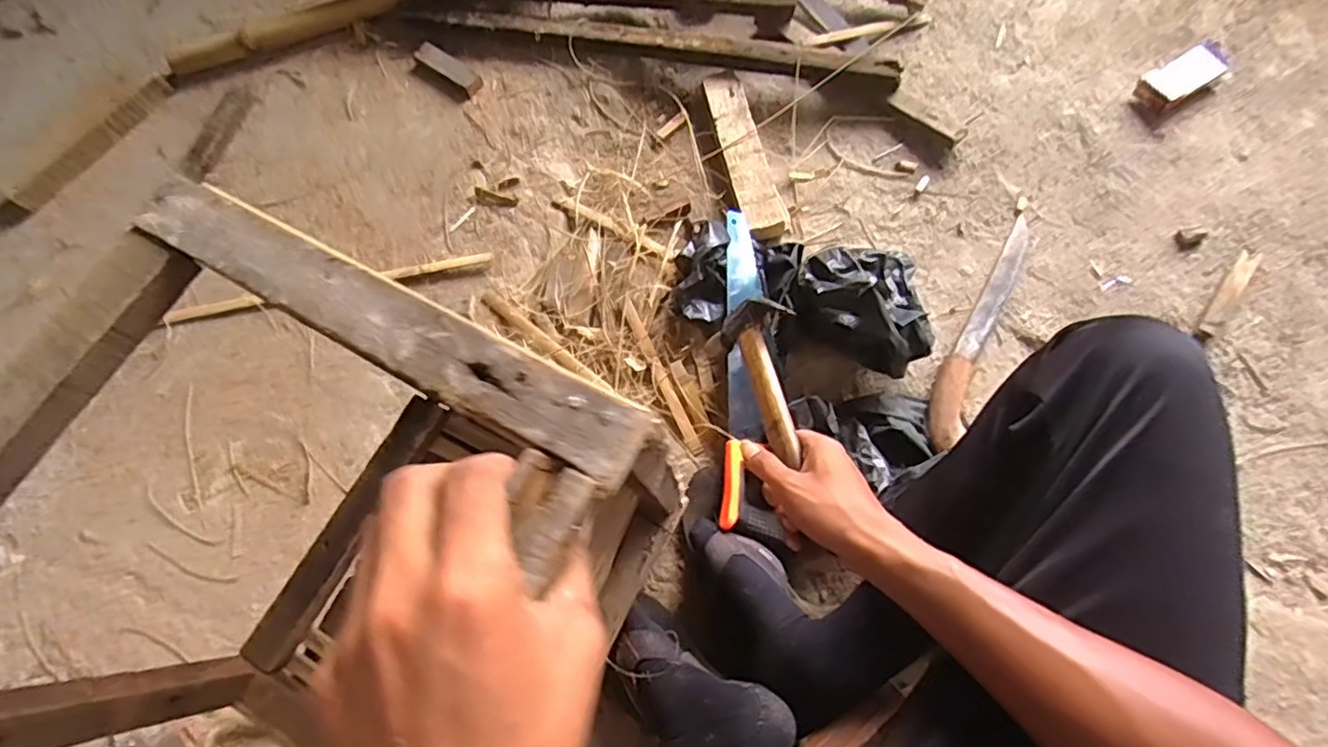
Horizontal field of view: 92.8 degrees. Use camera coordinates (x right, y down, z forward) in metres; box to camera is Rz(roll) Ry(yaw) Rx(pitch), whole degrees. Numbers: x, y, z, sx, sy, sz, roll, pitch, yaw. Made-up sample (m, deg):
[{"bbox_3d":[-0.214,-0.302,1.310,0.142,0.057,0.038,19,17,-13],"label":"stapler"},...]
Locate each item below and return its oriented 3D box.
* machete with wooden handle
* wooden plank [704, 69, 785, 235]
[{"bbox_3d":[0.403,-0.063,0.808,0.048,0.018,0.351,24,75,12],"label":"machete with wooden handle"},{"bbox_3d":[0.110,-0.307,0.887,0.056,0.035,0.260,-13,71,0],"label":"wooden plank"}]

